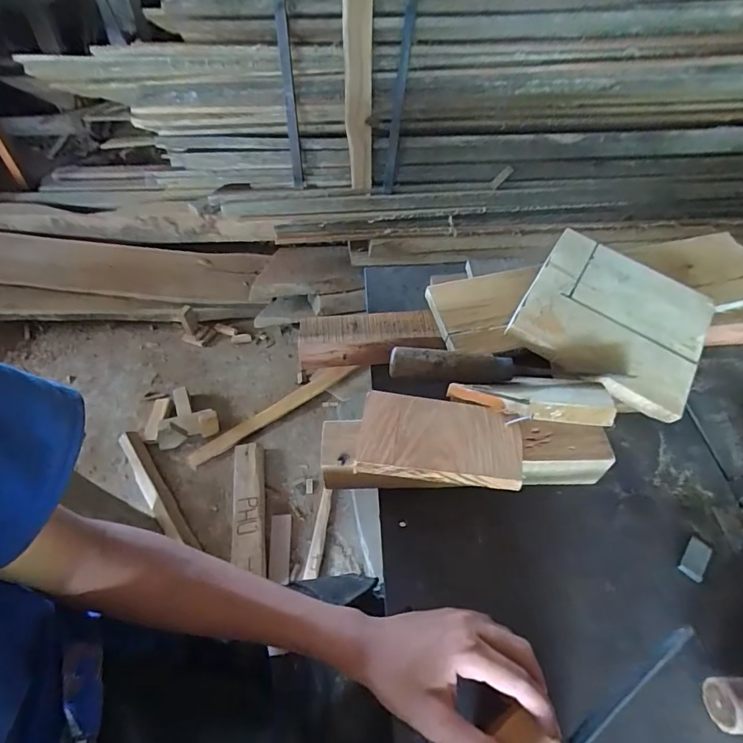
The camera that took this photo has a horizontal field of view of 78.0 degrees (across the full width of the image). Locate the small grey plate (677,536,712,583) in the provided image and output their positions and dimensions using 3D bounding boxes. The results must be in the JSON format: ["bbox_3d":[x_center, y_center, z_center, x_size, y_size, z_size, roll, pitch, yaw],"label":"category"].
[{"bbox_3d":[0.269,0.155,0.379,0.017,0.004,0.037,36,60,25],"label":"small grey plate"}]

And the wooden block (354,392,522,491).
[{"bbox_3d":[0.057,0.057,0.383,0.130,0.017,0.070,7,53,5],"label":"wooden block"}]

